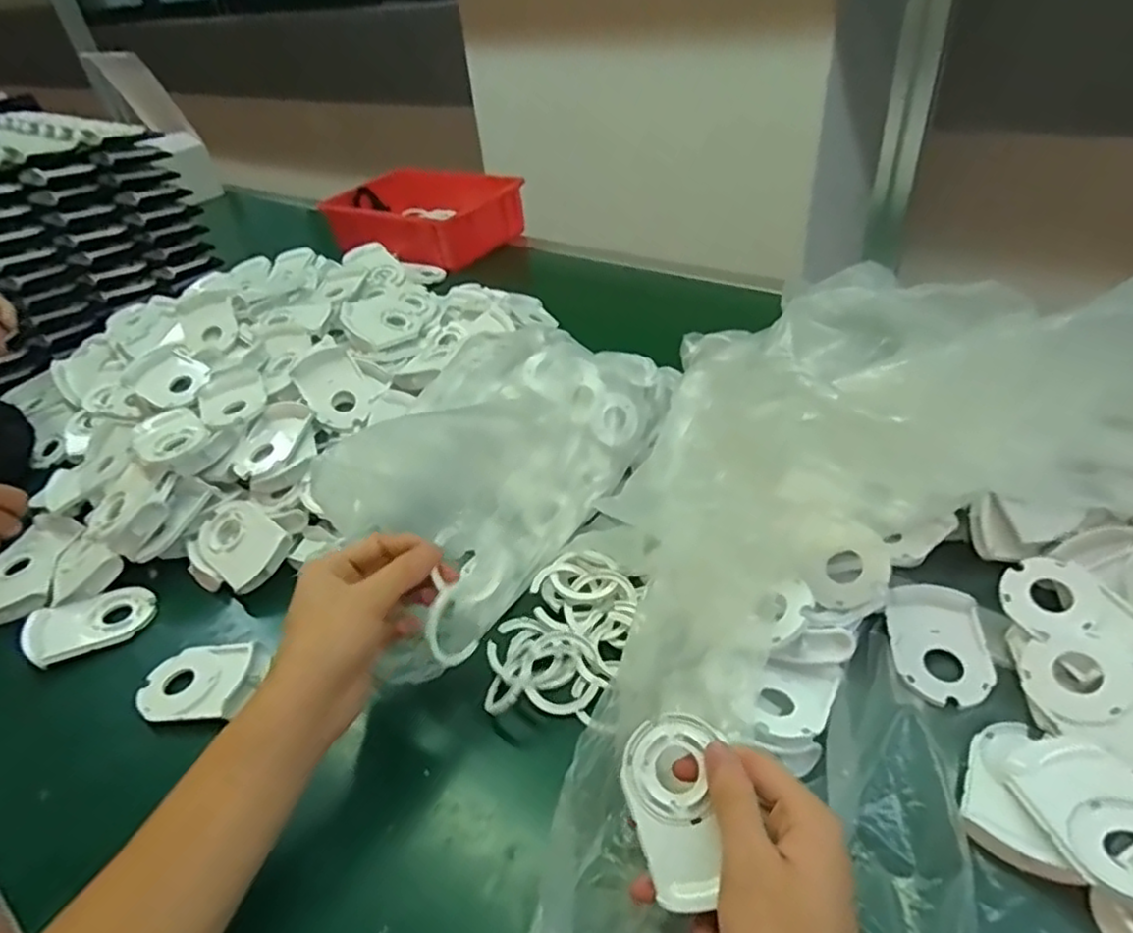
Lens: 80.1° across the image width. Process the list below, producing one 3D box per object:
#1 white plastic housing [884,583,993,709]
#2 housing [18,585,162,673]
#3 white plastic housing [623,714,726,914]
[{"bbox_3d":[0.238,0.112,0.429,0.058,0.016,0.078,3,39,12],"label":"white plastic housing"},{"bbox_3d":[-0.366,0.115,0.517,0.081,0.018,0.059,-29,43,-26],"label":"housing"},{"bbox_3d":[0.052,0.167,0.330,0.045,0.017,0.084,-5,54,2],"label":"white plastic housing"}]

